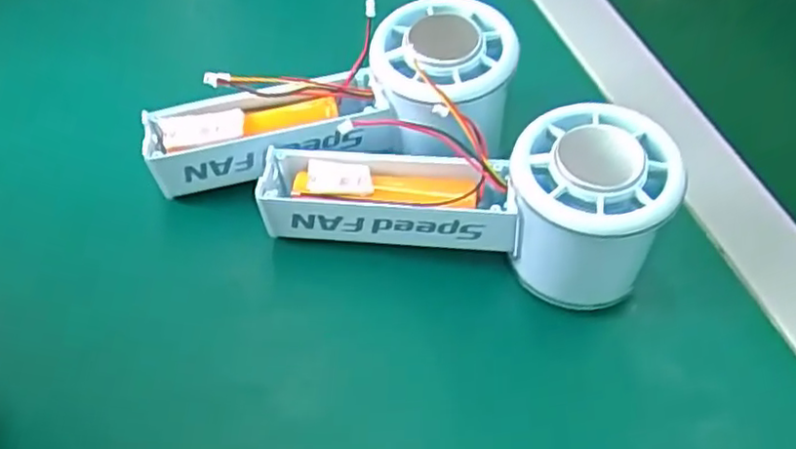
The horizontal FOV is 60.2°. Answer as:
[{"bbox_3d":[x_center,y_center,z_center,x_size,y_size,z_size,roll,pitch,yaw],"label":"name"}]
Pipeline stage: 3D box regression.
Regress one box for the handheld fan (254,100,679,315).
[{"bbox_3d":[0.022,-0.014,0.258,0.147,0.057,0.054,12,54,8],"label":"handheld fan"}]

